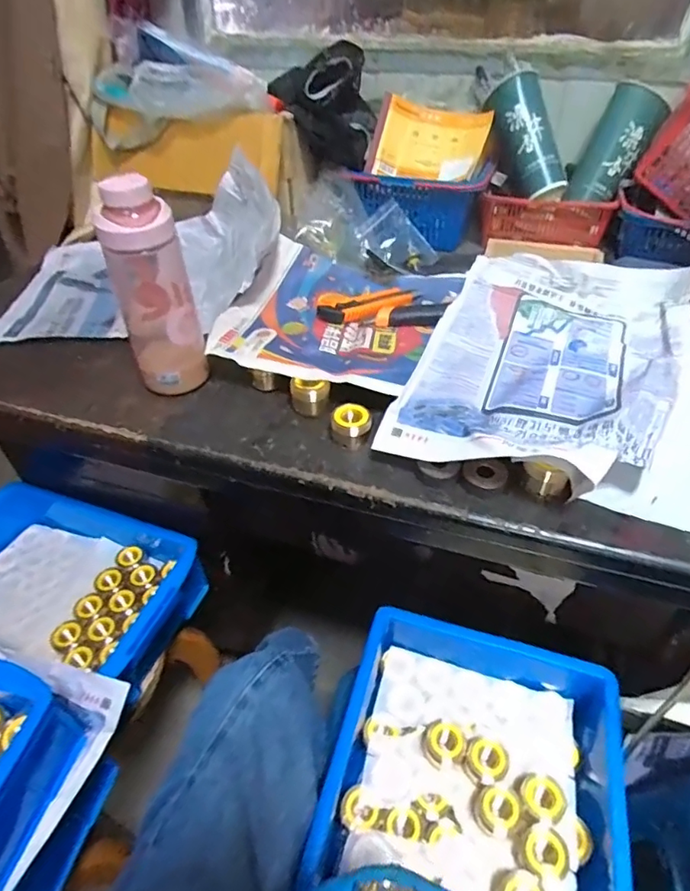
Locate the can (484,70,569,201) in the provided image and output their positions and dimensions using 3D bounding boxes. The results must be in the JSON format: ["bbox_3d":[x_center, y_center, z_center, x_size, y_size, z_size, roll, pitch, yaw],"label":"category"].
[{"bbox_3d":[0.275,-0.451,0.769,0.066,0.169,0.062,-22,4,2],"label":"can"}]

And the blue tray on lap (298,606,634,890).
[{"bbox_3d":[0.115,0.345,0.486,0.255,0.083,0.338,12,45,14],"label":"blue tray on lap"}]

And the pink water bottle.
[{"bbox_3d":[-0.196,-0.158,0.527,0.069,0.200,0.077,-17,46,-16],"label":"pink water bottle"}]

